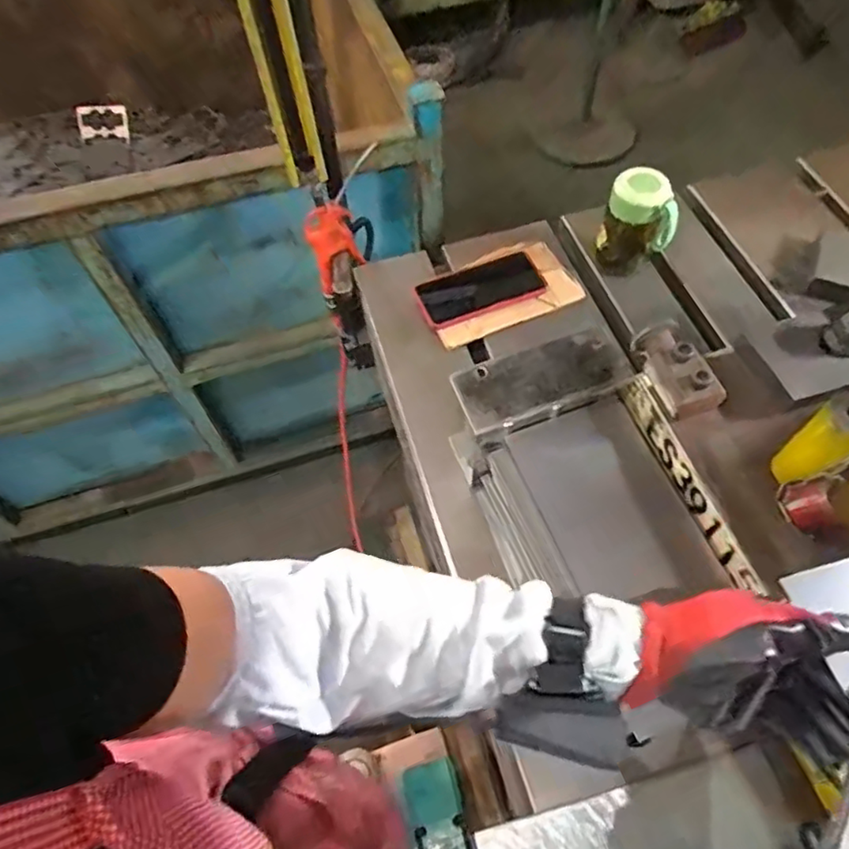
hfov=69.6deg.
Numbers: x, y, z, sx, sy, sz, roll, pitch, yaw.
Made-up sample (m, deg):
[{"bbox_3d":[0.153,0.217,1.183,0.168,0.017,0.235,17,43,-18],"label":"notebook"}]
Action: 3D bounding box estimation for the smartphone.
[{"bbox_3d":[0.073,-0.179,0.794,0.166,0.016,0.081,-22,61,-11],"label":"smartphone"}]

